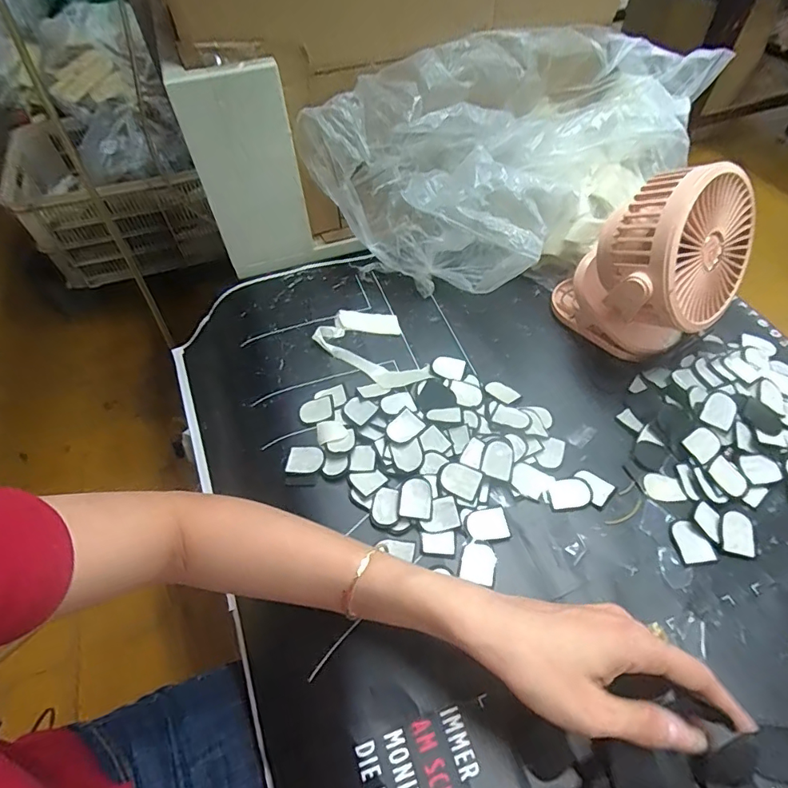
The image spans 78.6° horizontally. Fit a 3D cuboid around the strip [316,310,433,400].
[{"bbox_3d":[-0.025,-0.045,0.482,0.086,0.010,0.119,-20,56,-12],"label":"strip"}]

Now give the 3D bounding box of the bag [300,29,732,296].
[{"bbox_3d":[0.125,-0.262,0.531,0.288,0.185,0.336,35,62,24],"label":"bag"}]

